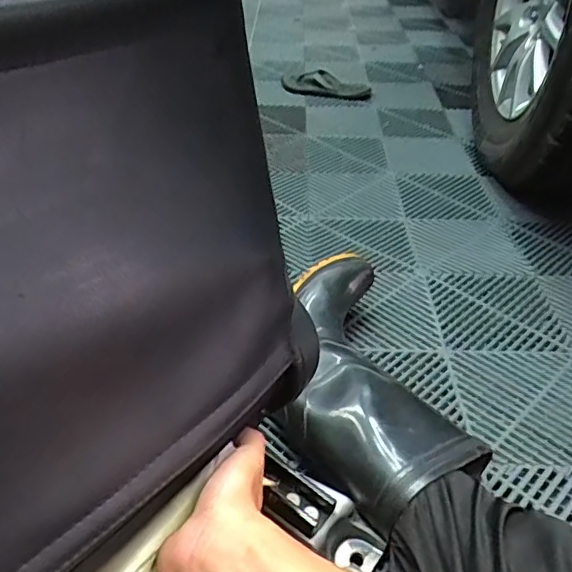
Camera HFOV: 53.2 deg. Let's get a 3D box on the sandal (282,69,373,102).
[{"bbox_3d":[0.114,-0.589,1.683,0.279,0.053,0.119,11,39,12],"label":"sandal"}]

